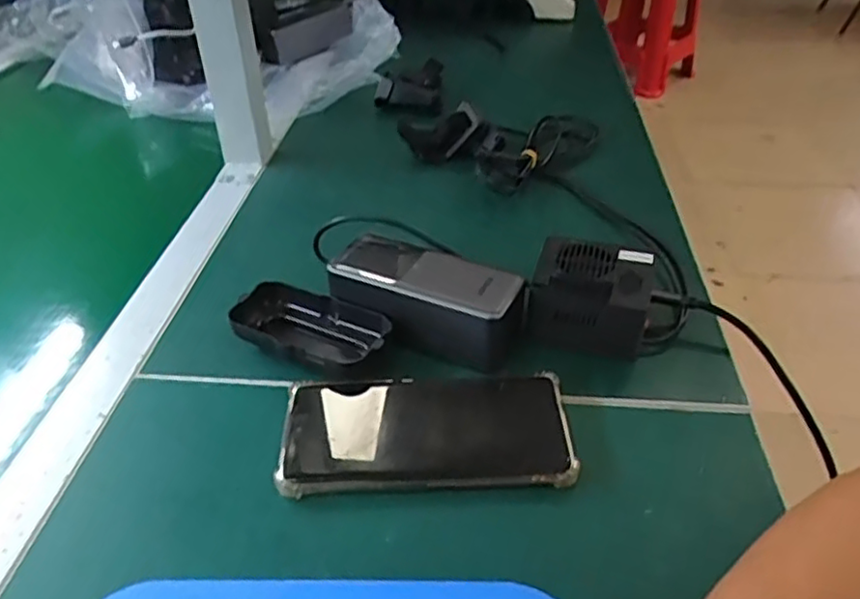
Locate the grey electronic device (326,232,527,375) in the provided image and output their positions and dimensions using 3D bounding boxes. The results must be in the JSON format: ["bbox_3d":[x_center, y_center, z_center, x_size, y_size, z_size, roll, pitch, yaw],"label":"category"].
[{"bbox_3d":[-0.004,0.000,0.473,0.131,0.052,0.055,17,42,20],"label":"grey electronic device"}]

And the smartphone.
[{"bbox_3d":[-0.002,0.077,0.403,0.166,0.017,0.079,0,39,-1],"label":"smartphone"}]

